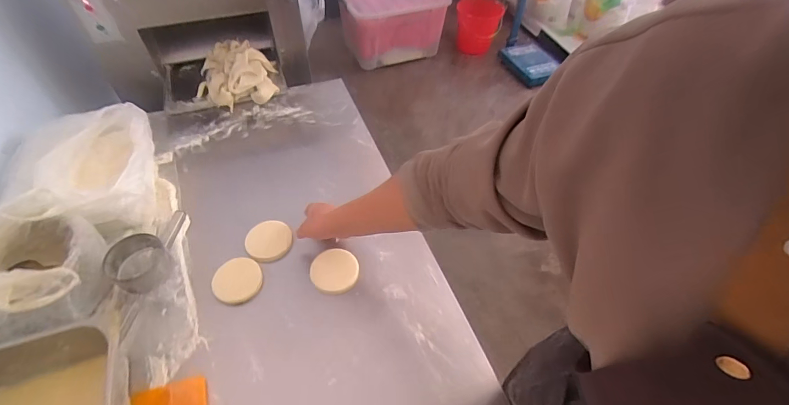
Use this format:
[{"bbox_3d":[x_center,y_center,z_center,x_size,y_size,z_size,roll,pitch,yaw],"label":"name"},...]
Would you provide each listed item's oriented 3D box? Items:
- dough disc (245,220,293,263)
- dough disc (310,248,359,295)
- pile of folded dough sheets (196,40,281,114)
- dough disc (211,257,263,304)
[{"bbox_3d":[-0.267,0.079,0.798,0.093,0.011,0.092,1,51,-1],"label":"dough disc"},{"bbox_3d":[-0.120,0.137,0.761,0.093,0.013,0.096,1,51,-1],"label":"dough disc"},{"bbox_3d":[-0.477,-0.386,1.132,0.230,0.091,0.227,-10,53,-10],"label":"pile of folded dough sheets"},{"bbox_3d":[-0.306,0.151,0.735,0.089,0.014,0.089,1,51,-1],"label":"dough disc"}]

